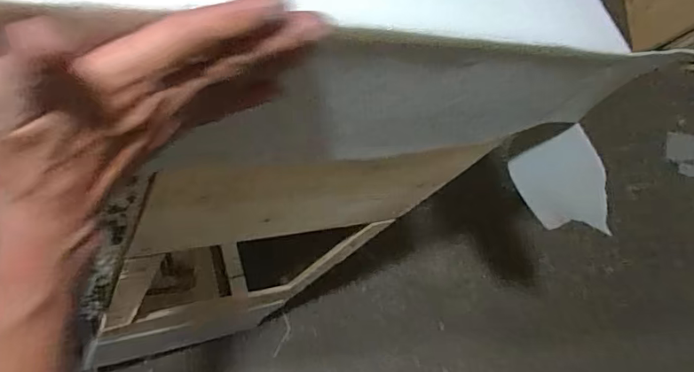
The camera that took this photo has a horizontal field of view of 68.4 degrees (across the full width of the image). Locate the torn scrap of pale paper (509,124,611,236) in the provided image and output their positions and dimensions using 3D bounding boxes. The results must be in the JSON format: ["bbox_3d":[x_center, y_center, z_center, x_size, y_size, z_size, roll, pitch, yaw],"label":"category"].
[{"bbox_3d":[0.254,0.002,0.593,0.009,0.096,0.114,-28,86,-48],"label":"torn scrap of pale paper"}]

